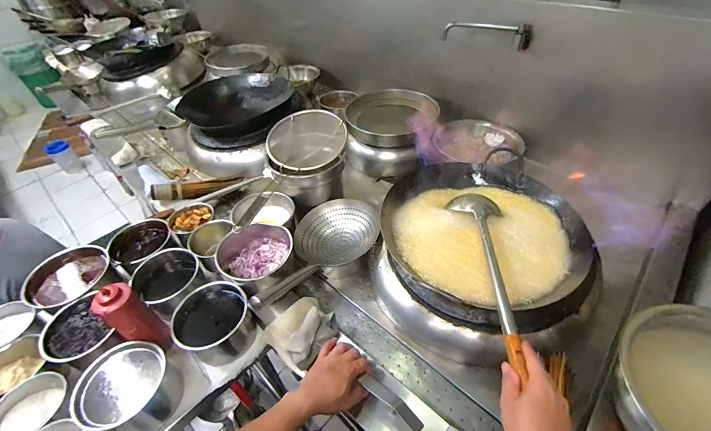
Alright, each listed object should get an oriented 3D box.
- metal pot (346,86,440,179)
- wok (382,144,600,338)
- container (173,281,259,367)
[{"bbox_3d":[0.099,-0.339,1.214,0.292,0.142,0.300,0,44,5],"label":"metal pot"},{"bbox_3d":[0.295,0.049,0.768,0.422,0.125,0.432,-2,44,2],"label":"wok"},{"bbox_3d":[-0.305,0.234,0.722,0.149,0.096,0.143,-2,44,2],"label":"container"}]

